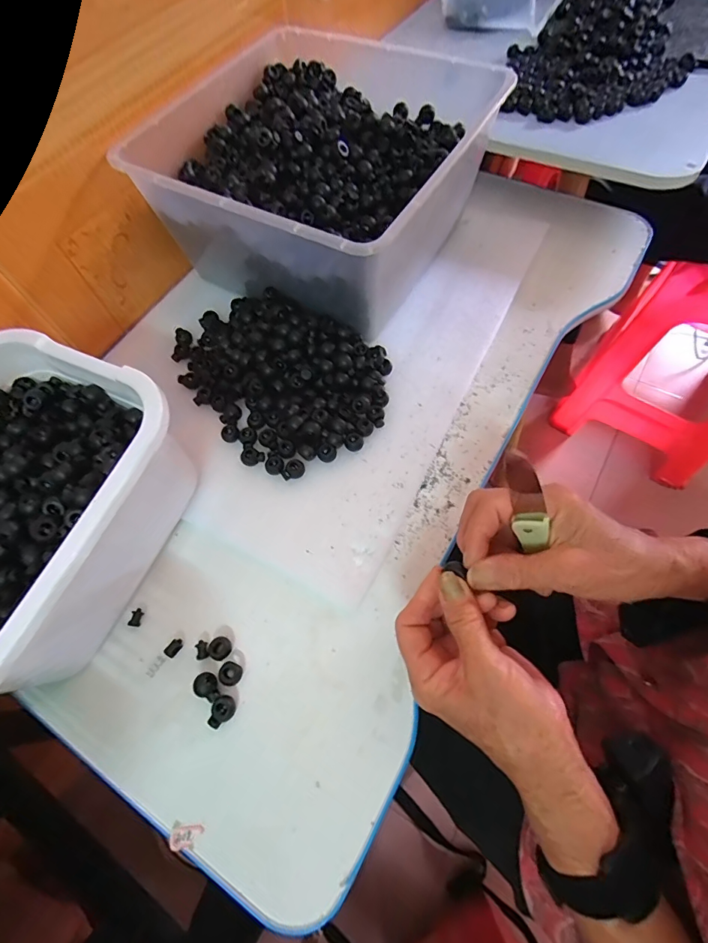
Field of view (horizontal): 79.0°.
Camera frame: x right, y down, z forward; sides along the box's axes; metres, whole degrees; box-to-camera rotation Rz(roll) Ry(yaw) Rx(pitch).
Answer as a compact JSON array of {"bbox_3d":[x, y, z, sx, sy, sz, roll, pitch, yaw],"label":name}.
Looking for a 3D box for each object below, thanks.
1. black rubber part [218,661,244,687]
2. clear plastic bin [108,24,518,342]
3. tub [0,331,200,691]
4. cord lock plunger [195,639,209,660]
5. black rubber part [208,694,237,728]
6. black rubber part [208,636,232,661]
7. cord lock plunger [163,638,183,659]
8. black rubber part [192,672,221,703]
[{"bbox_3d":[-0.098,0.160,0.340,0.017,0.007,0.016,23,68,13],"label":"black rubber part"},{"bbox_3d":[-0.033,-0.317,0.475,0.288,0.141,0.303,26,69,14],"label":"clear plastic bin"},{"bbox_3d":[-0.259,0.039,0.338,0.179,0.128,0.240,19,67,11],"label":"tub"},{"bbox_3d":[-0.123,0.144,0.348,0.010,0.006,0.015,-13,65,-3],"label":"cord lock plunger"},{"bbox_3d":[-0.101,0.183,0.328,0.017,0.010,0.021,35,71,17],"label":"black rubber part"},{"bbox_3d":[-0.108,0.143,0.346,0.016,0.011,0.018,17,67,10],"label":"black rubber part"},{"bbox_3d":[-0.147,0.144,0.350,0.010,0.007,0.015,28,69,15],"label":"cord lock plunger"},{"bbox_3d":[-0.113,0.167,0.334,0.022,0.011,0.017,28,69,14],"label":"black rubber part"}]

